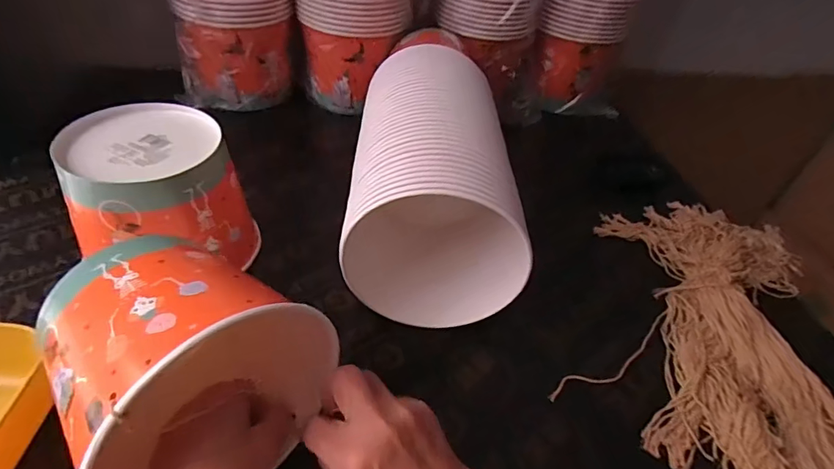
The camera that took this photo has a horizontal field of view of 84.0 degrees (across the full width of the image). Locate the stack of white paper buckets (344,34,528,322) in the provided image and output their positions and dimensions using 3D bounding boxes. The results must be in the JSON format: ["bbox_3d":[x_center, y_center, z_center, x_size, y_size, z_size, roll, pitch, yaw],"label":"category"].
[{"bbox_3d":[0.012,-0.060,0.494,0.163,0.167,0.271,2,43,-6],"label":"stack of white paper buckets"}]

